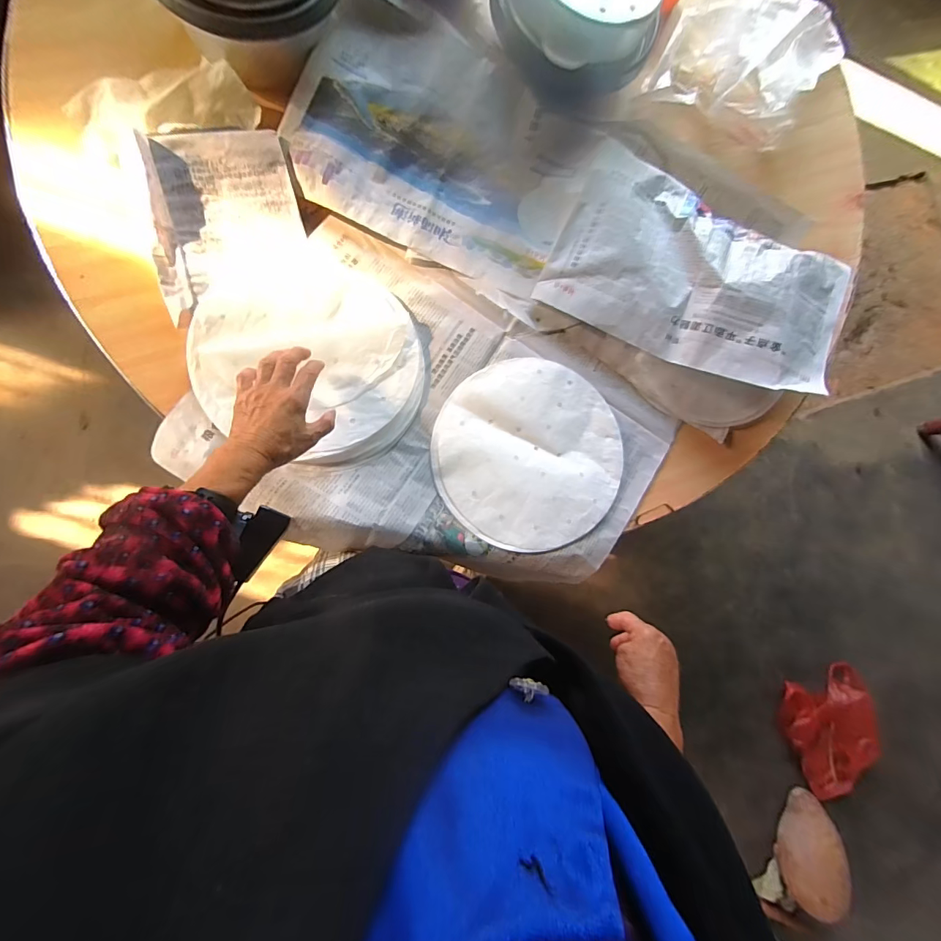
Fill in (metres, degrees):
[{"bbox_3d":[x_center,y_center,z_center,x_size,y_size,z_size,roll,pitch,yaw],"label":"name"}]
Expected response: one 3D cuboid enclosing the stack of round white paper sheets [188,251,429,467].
[{"bbox_3d":[-0.190,-0.141,0.510,0.273,0.020,0.235,25,83,-6],"label":"stack of round white paper sheets"}]

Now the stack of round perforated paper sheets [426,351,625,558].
[{"bbox_3d":[0.079,-0.022,0.544,0.244,0.025,0.239,-8,88,-9],"label":"stack of round perforated paper sheets"}]

